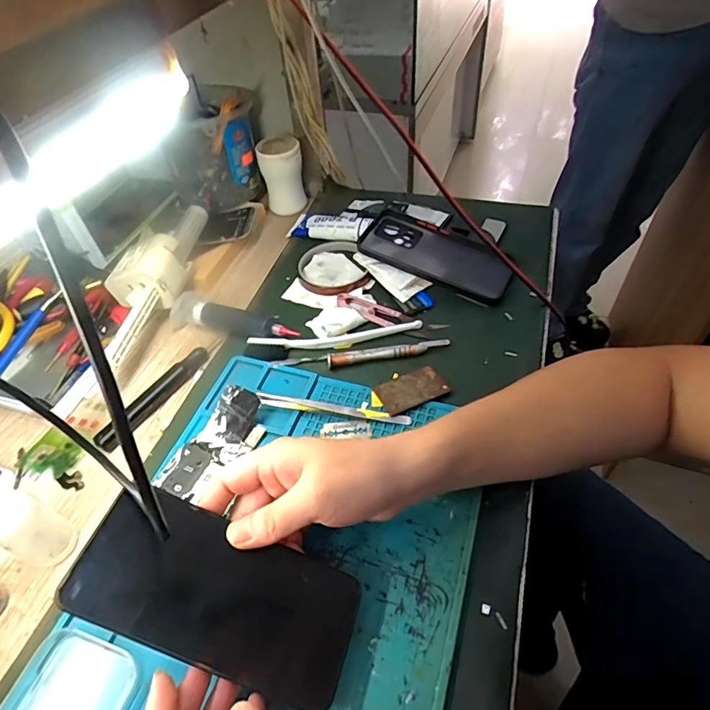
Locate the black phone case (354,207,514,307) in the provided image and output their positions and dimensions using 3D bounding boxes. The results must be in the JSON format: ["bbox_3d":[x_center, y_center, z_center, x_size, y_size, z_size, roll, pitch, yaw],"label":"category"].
[{"bbox_3d":[0.090,-0.113,0.521,0.165,0.015,0.088,26,55,15],"label":"black phone case"}]

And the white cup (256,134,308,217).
[{"bbox_3d":[-0.092,-0.231,0.616,0.054,0.084,0.045,-11,49,-4],"label":"white cup"}]

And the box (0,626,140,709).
[{"bbox_3d":[-0.173,0.207,0.286,0.070,0.015,0.064,11,51,15],"label":"box"}]

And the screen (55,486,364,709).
[{"bbox_3d":[-0.074,0.135,0.270,0.155,0.004,0.070,27,60,-5],"label":"screen"}]

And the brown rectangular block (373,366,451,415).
[{"bbox_3d":[0.049,0.030,0.419,0.059,0.006,0.037,-22,50,-13],"label":"brown rectangular block"}]

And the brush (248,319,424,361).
[{"bbox_3d":[-0.021,-0.016,0.463,0.169,0.007,0.025,-8,48,-1],"label":"brush"}]

